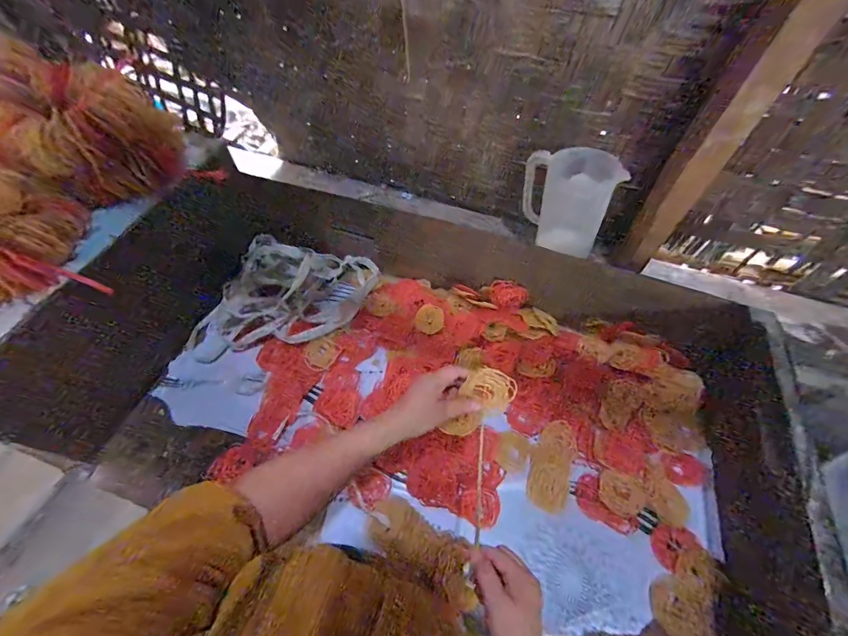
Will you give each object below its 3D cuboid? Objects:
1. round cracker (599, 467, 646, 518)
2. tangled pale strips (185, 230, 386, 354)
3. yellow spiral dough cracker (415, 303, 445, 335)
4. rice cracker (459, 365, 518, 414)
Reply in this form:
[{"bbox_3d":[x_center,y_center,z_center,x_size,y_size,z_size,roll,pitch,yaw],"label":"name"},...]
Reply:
[{"bbox_3d":[0.303,0.269,0.558,0.063,0.008,0.060,18,58,10],"label":"round cracker"},{"bbox_3d":[-0.271,-0.051,0.713,0.340,0.055,0.237,1,56,-1],"label":"tangled pale strips"},{"bbox_3d":[0.011,0.001,0.709,0.053,0.009,0.065,-6,57,-6],"label":"yellow spiral dough cracker"},{"bbox_3d":[0.082,0.090,0.459,0.059,0.004,0.053,38,90,7],"label":"rice cracker"}]

